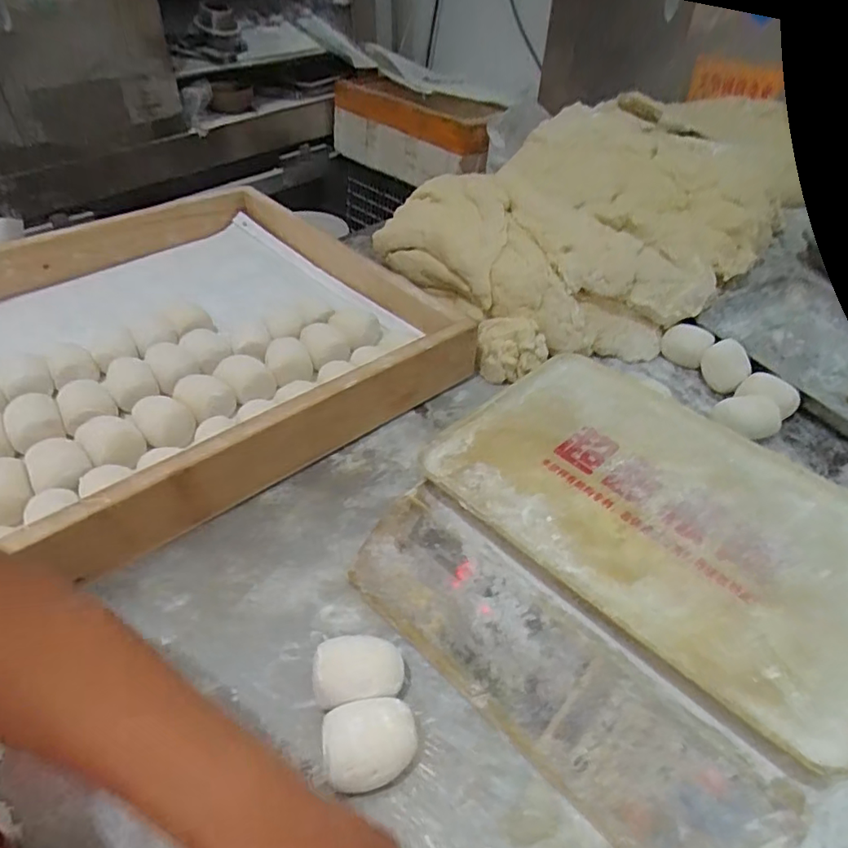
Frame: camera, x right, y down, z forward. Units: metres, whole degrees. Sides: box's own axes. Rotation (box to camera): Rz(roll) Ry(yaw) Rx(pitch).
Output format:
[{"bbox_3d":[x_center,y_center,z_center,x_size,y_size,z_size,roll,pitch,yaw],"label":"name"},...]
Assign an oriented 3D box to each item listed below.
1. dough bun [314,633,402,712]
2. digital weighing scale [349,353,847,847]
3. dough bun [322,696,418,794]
[{"bbox_3d":[-0.048,0.180,0.407,0.061,0.039,0.045,-7,44,-10],"label":"dough bun"},{"bbox_3d":[0.163,0.104,0.452,0.327,0.102,0.309,34,52,29],"label":"digital weighing scale"},{"bbox_3d":[-0.036,0.210,0.371,0.059,0.046,0.049,-10,45,-12],"label":"dough bun"}]

